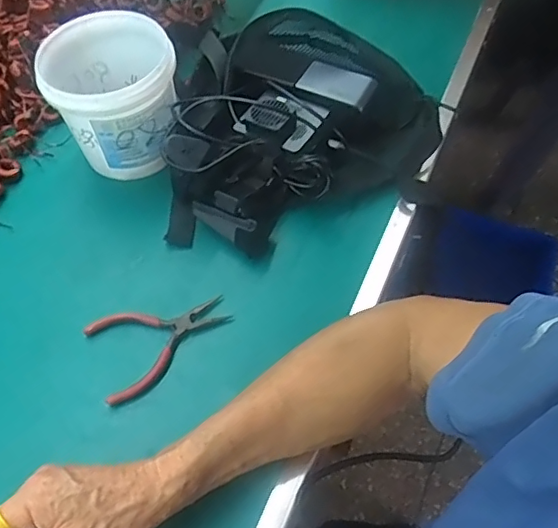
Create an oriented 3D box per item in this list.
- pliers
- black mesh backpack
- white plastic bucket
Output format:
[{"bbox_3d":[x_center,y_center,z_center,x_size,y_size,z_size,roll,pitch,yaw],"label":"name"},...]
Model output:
[{"bbox_3d":[-0.103,0.066,0.496,0.120,0.013,0.076,-23,61,-13],"label":"pliers"},{"bbox_3d":[0.029,-0.161,0.590,0.284,0.084,0.294,-3,58,-1],"label":"black mesh backpack"},{"bbox_3d":[-0.164,-0.169,0.582,0.118,0.116,0.123,0,58,1],"label":"white plastic bucket"}]

